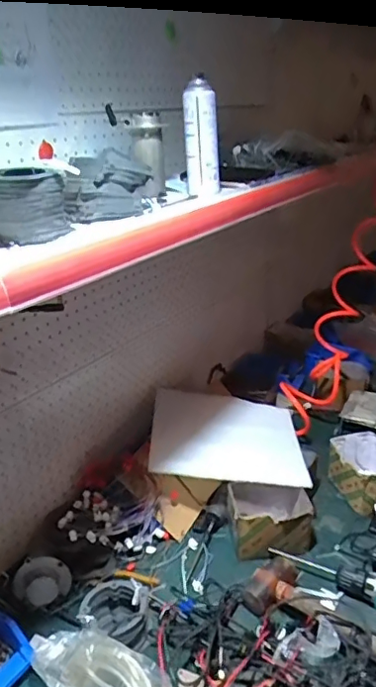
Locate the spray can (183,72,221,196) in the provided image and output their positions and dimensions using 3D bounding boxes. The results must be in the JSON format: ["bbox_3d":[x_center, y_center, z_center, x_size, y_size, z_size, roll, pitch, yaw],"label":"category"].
[{"bbox_3d":[0.021,-0.316,0.847,0.052,0.165,0.049,-2,23,1],"label":"spray can"}]

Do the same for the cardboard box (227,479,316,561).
[{"bbox_3d":[0.159,0.330,1.040,0.157,0.098,0.114,-4,23,-3],"label":"cardboard box"}]

